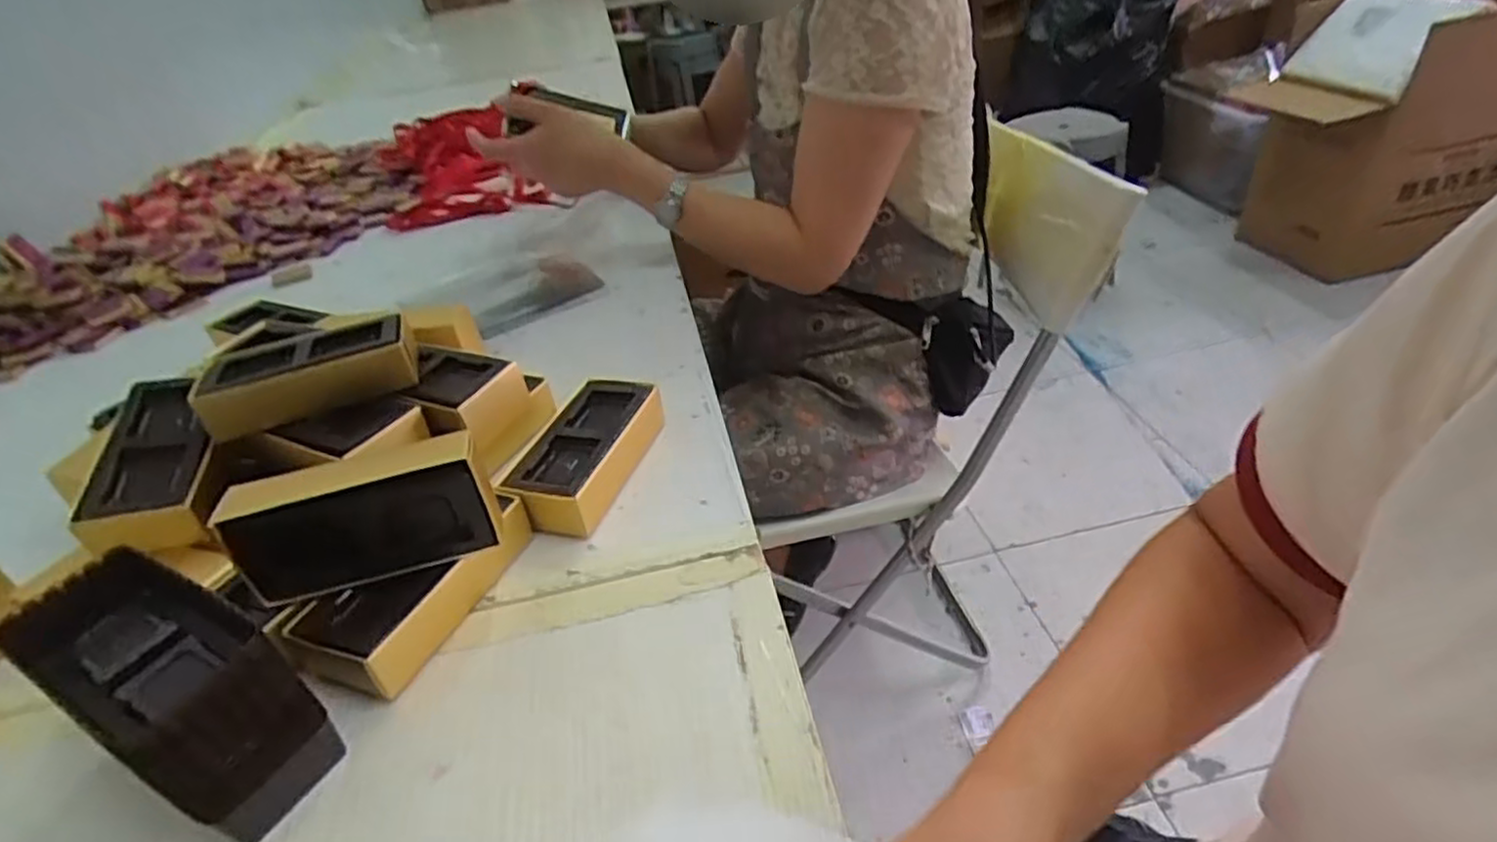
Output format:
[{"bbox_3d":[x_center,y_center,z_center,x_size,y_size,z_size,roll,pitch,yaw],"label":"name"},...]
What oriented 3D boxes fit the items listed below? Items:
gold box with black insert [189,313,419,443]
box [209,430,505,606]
[{"bbox_3d":[-0.263,-0.032,0.446,0.115,0.031,0.056,-16,37,-14],"label":"gold box with black insert"},{"bbox_3d":[-0.187,0.046,0.365,0.115,0.057,0.030,-15,37,-9],"label":"box"}]

